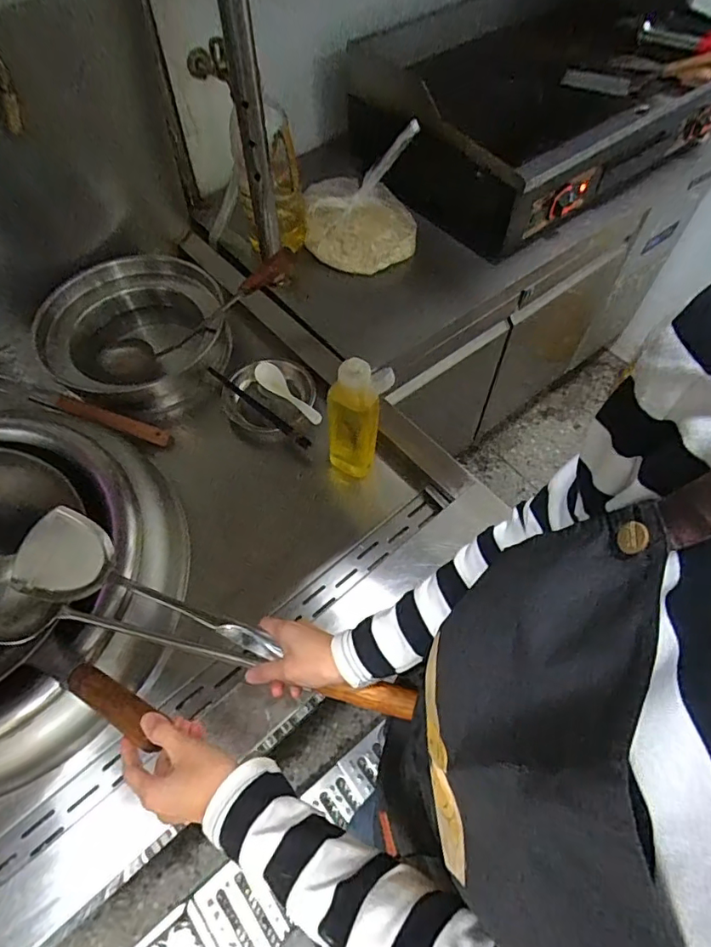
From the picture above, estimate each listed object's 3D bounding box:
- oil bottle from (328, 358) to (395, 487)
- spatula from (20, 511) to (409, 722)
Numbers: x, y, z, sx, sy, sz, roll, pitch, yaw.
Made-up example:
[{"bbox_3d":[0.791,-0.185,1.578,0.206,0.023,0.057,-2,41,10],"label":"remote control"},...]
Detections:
[{"bbox_3d":[0.002,-0.062,0.736,0.083,0.245,0.054,-9,60,-5],"label":"oil bottle"},{"bbox_3d":[-0.154,0.149,0.563,0.455,0.040,0.091,18,61,8],"label":"spatula"}]

